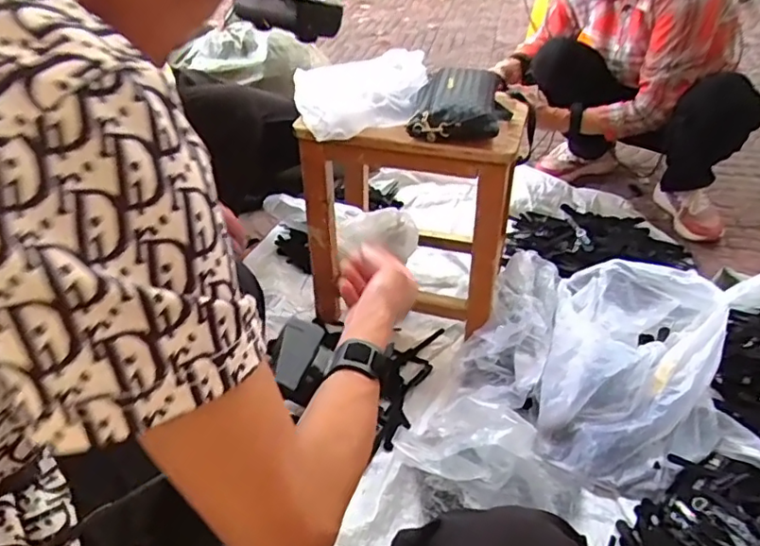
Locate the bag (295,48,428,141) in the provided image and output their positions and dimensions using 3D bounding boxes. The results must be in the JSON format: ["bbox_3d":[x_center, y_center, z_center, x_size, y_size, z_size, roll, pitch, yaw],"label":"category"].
[{"bbox_3d":[-0.021,-0.273,0.875,0.203,0.061,0.159,-9,42,-10],"label":"bag"}]

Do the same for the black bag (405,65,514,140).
[{"bbox_3d":[0.120,-0.253,0.862,0.140,0.044,0.180,5,41,7],"label":"black bag"}]

